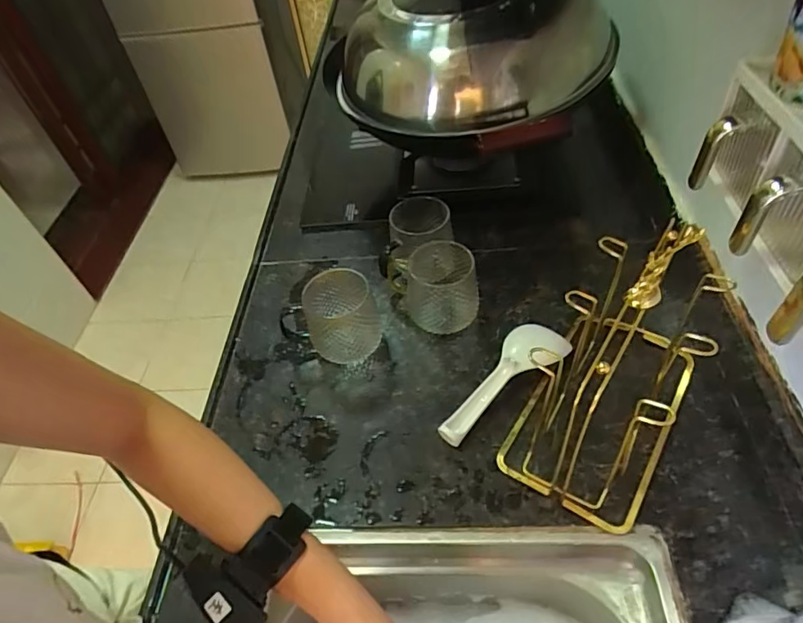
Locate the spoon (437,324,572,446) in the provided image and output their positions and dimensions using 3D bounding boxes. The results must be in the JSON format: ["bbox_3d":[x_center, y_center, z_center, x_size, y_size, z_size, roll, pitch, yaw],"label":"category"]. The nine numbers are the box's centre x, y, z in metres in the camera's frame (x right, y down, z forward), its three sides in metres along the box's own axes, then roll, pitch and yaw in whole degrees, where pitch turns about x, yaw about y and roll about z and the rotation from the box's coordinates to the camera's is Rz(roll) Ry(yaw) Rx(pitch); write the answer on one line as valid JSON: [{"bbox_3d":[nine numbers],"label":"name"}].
[{"bbox_3d":[0.109,0.070,0.560,0.188,0.037,0.058,-39,57,-23],"label":"spoon"}]

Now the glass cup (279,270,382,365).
[{"bbox_3d":[-0.083,0.012,0.603,0.106,0.085,0.081,-19,51,-9],"label":"glass cup"}]

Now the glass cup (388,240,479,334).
[{"bbox_3d":[0.038,-0.030,0.621,0.099,0.087,0.089,-8,50,0],"label":"glass cup"}]

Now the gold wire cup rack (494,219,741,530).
[{"bbox_3d":[0.210,0.021,0.463,0.130,0.231,0.264,26,58,25],"label":"gold wire cup rack"}]

